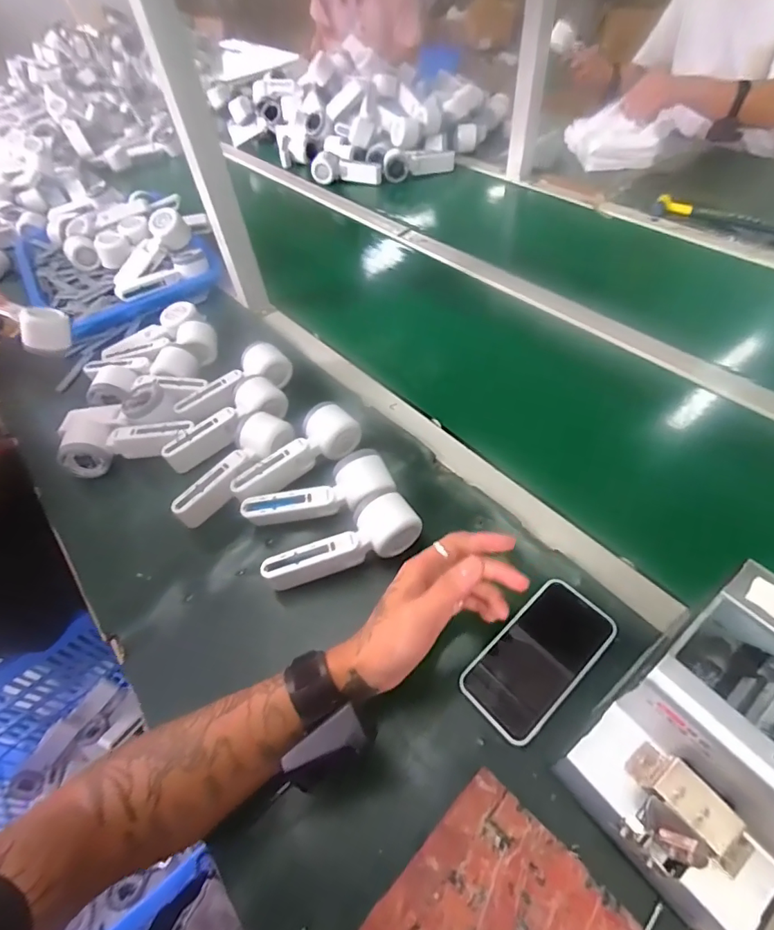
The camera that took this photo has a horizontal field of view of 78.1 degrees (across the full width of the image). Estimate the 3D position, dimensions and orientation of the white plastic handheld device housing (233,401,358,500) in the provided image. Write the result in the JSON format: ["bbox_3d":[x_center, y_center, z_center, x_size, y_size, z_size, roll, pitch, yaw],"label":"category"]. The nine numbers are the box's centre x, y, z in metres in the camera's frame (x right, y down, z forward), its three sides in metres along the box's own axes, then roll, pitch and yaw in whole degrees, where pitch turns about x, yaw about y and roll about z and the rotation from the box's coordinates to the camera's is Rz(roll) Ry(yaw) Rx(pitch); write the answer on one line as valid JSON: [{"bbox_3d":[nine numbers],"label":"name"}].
[{"bbox_3d":[-0.108,-0.013,0.575,0.165,0.041,0.055,-38,57,-22],"label":"white plastic handheld device housing"}]

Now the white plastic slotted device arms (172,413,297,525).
[{"bbox_3d":[-0.181,0.008,0.576,0.048,0.065,0.166,27,59,25],"label":"white plastic slotted device arms"}]

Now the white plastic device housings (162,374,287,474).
[{"bbox_3d":[-0.207,-0.053,0.619,0.054,0.042,0.169,33,62,28],"label":"white plastic device housings"}]

